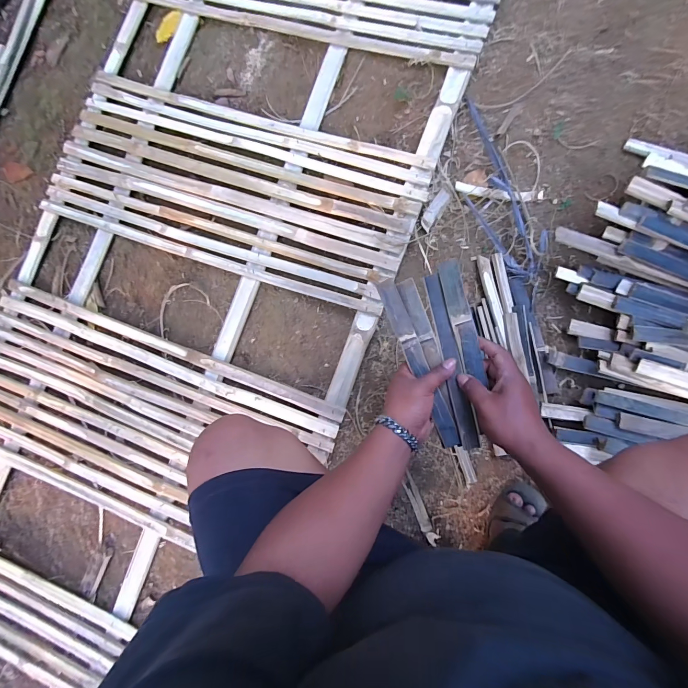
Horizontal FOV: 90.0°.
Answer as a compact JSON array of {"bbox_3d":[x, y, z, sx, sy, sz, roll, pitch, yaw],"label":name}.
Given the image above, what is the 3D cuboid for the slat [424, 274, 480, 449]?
[{"bbox_3d":[0.147,0.019,0.474,0.024,0.006,0.239,-15,77,24],"label":"slat"}]

